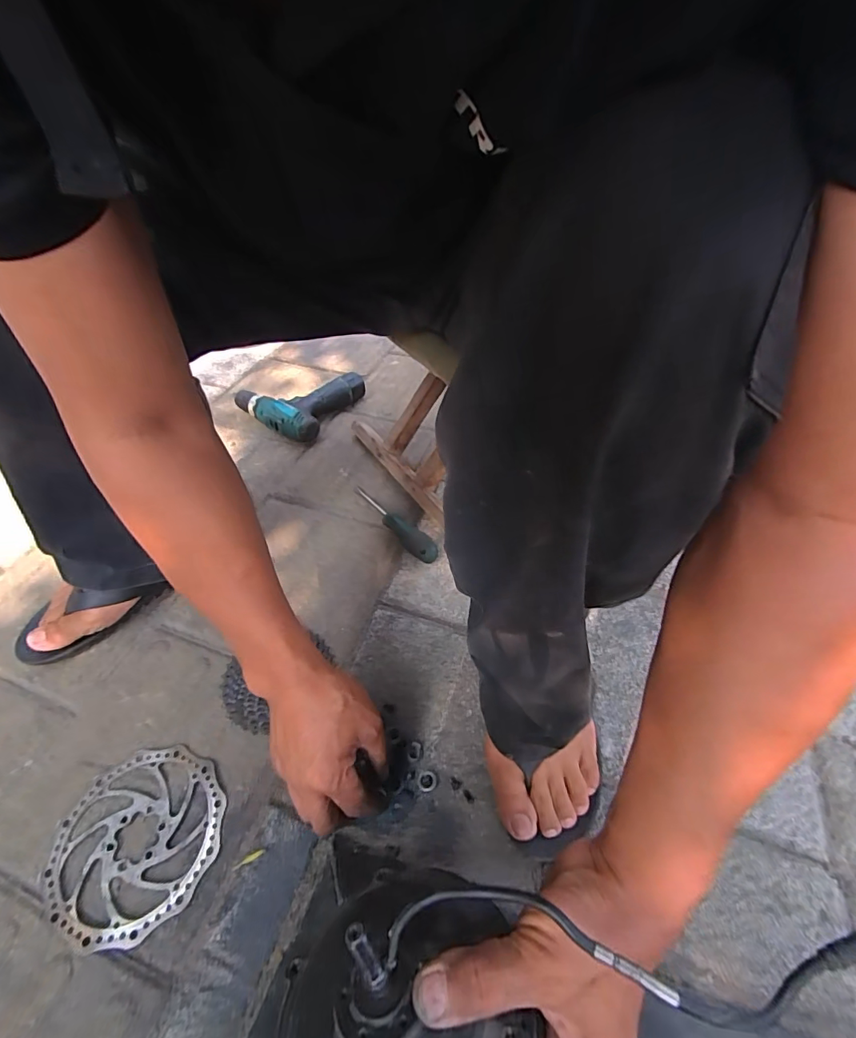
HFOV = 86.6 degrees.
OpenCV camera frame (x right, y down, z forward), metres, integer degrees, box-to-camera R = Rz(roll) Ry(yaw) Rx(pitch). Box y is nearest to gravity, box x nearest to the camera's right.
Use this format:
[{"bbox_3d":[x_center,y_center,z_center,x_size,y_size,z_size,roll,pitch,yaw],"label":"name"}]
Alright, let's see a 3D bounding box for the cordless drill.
[{"bbox_3d":[-0.247,-0.226,0.870,0.174,0.064,0.205,17,50,18],"label":"cordless drill"}]

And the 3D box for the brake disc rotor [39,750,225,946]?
[{"bbox_3d":[-0.269,0.295,0.423,0.147,0.004,0.149,-34,57,-29],"label":"brake disc rotor"}]

